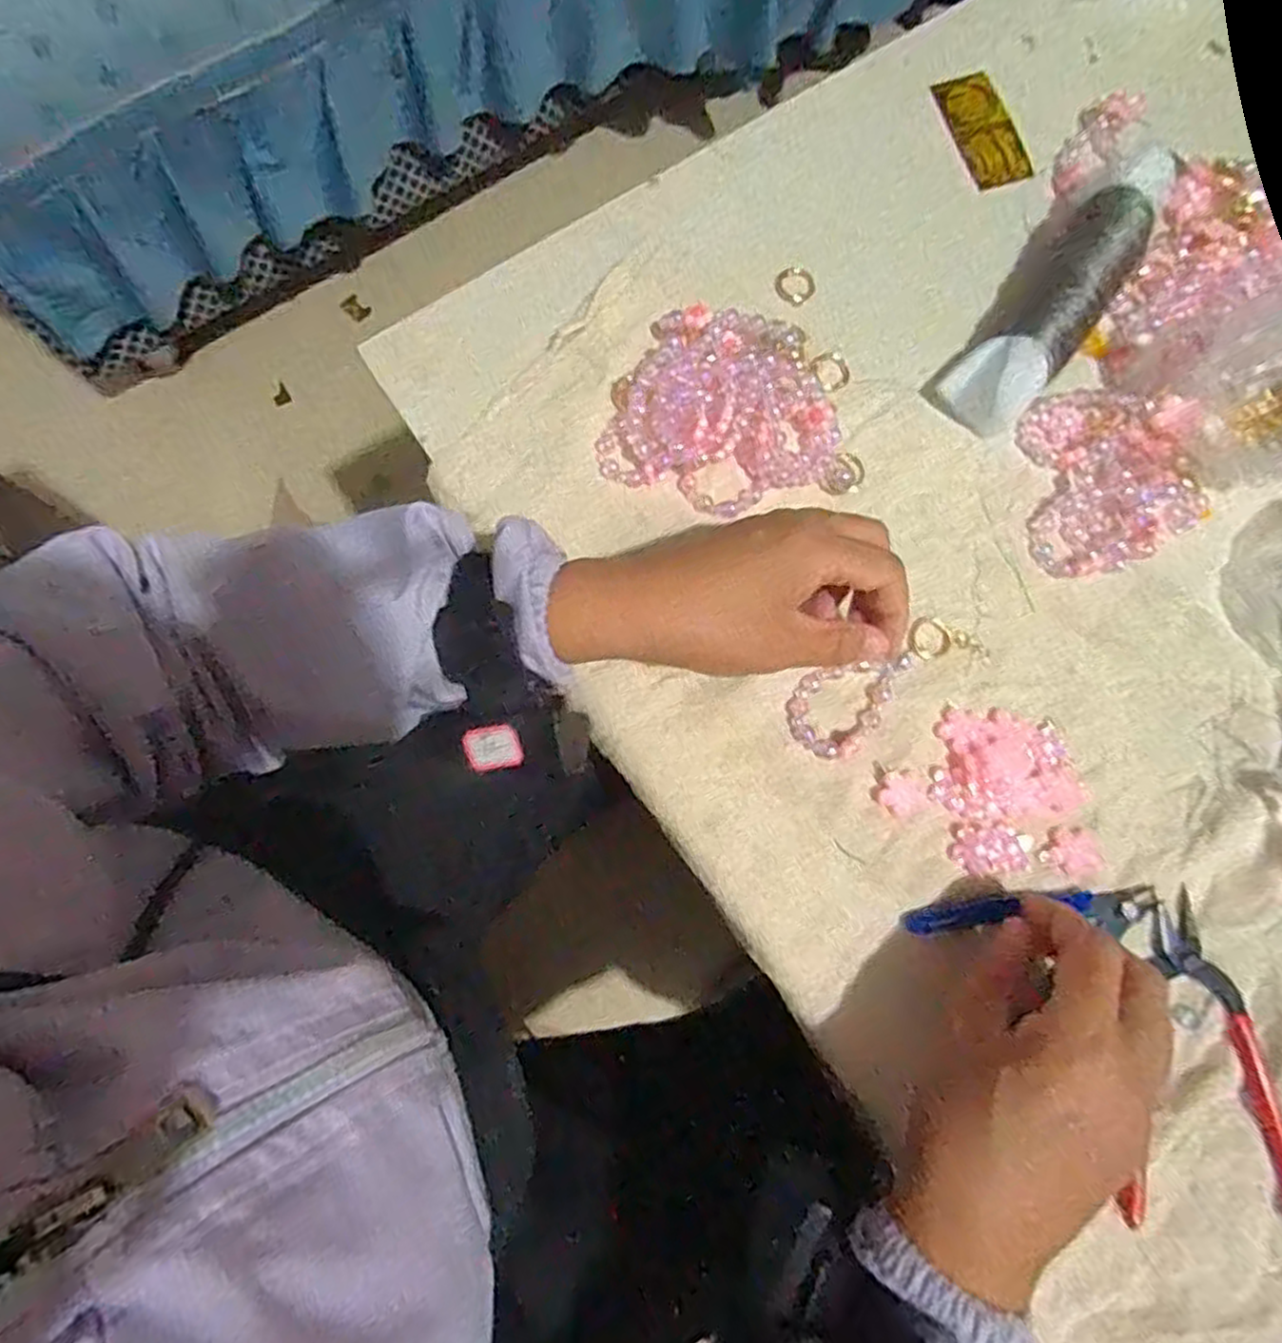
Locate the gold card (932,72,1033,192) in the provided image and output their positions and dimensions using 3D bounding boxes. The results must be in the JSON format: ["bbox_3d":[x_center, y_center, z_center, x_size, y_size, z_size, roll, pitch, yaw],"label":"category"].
[{"bbox_3d":[0.214,-0.340,0.457,0.040,0.004,0.079,-19,79,-3],"label":"gold card"}]

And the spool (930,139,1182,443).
[{"bbox_3d":[0.238,-0.212,0.412,0.048,0.039,0.177,39,82,7],"label":"spool"}]

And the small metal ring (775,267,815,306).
[{"bbox_3d":[0.092,-0.229,0.435,0.023,0.007,0.021,0,79,0],"label":"small metal ring"}]

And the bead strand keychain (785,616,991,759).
[{"bbox_3d":[0.128,0.005,0.383,0.111,0.005,0.044,-30,80,-8],"label":"bead strand keychain"}]

